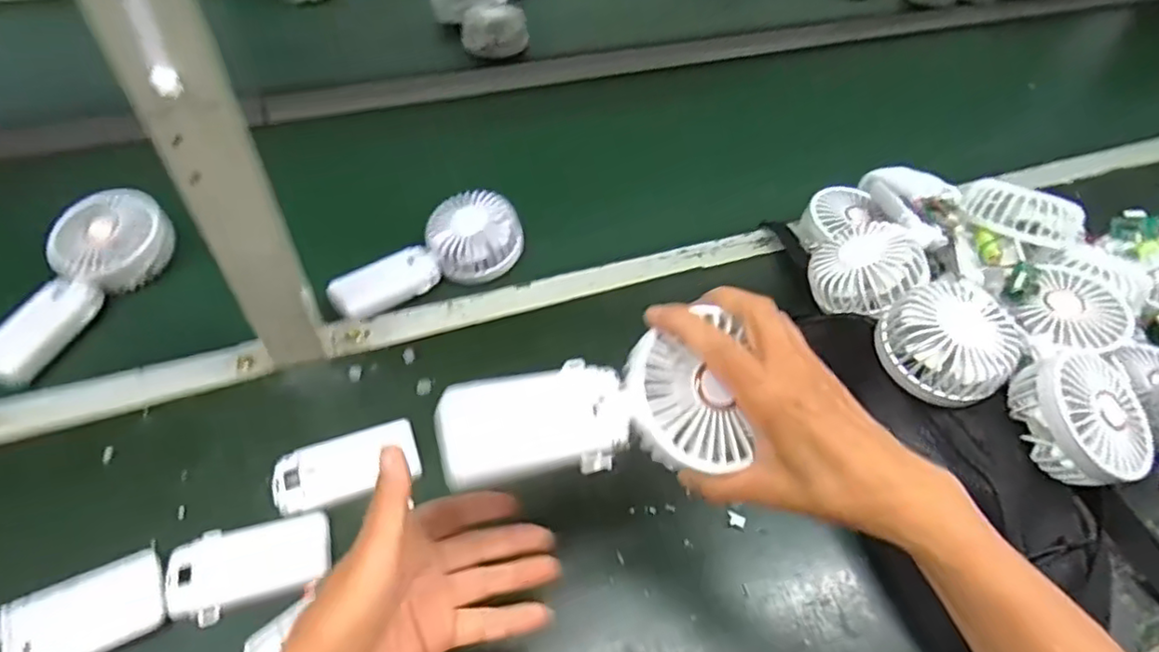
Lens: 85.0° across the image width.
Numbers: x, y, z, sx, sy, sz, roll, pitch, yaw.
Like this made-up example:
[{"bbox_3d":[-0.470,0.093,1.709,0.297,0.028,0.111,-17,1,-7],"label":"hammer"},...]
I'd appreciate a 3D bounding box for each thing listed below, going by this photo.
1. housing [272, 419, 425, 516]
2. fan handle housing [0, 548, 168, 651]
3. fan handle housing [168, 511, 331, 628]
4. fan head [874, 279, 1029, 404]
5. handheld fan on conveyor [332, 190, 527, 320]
[{"bbox_3d":[-0.162,0.097,0.440,0.094,0.012,0.045,-12,54,-14],"label":"housing"},{"bbox_3d":[-0.297,0.172,0.372,0.096,0.014,0.052,-21,56,-20],"label":"fan handle housing"},{"bbox_3d":[-0.207,0.149,0.399,0.093,0.012,0.050,-12,54,-14],"label":"fan handle housing"},{"bbox_3d":[0.268,0.005,0.455,0.086,0.037,0.098,37,57,22],"label":"fan head"},{"bbox_3d":[-0.139,-0.067,0.583,0.180,0.041,0.074,-22,57,-21],"label":"handheld fan on conveyor"}]

